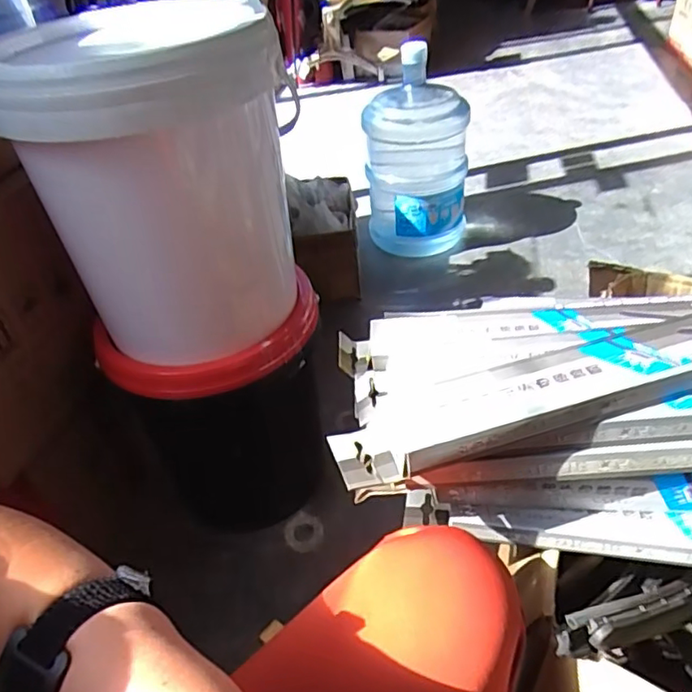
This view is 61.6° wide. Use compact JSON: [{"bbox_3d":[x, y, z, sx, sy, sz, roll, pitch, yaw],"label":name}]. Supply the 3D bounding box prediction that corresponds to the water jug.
[{"bbox_3d":[0.172,-0.460,1.442,0.247,0.433,0.232,-2,40,6],"label":"water jug"}]

